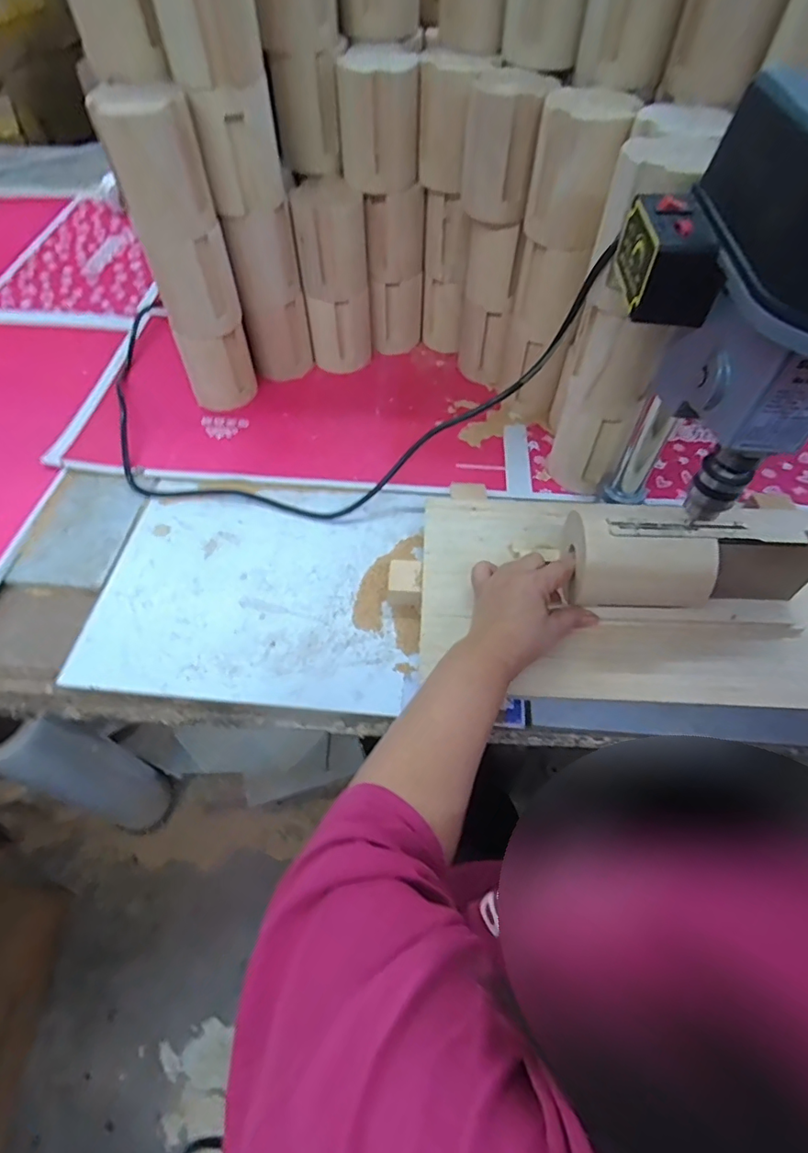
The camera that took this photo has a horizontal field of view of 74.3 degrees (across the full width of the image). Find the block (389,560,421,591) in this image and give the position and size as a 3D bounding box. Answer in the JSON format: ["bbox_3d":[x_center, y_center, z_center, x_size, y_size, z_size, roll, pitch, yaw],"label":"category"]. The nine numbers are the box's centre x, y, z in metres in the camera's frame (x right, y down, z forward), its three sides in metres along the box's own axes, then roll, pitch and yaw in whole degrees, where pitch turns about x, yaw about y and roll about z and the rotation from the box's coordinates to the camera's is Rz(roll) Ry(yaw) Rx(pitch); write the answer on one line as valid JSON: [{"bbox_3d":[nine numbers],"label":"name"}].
[{"bbox_3d":[0.001,0.004,0.505,0.029,0.028,0.031,2,56,1],"label":"block"}]

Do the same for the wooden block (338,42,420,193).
[{"bbox_3d":[-0.023,-0.460,0.543,0.071,0.100,0.057,-30,61,-19],"label":"wooden block"}]

